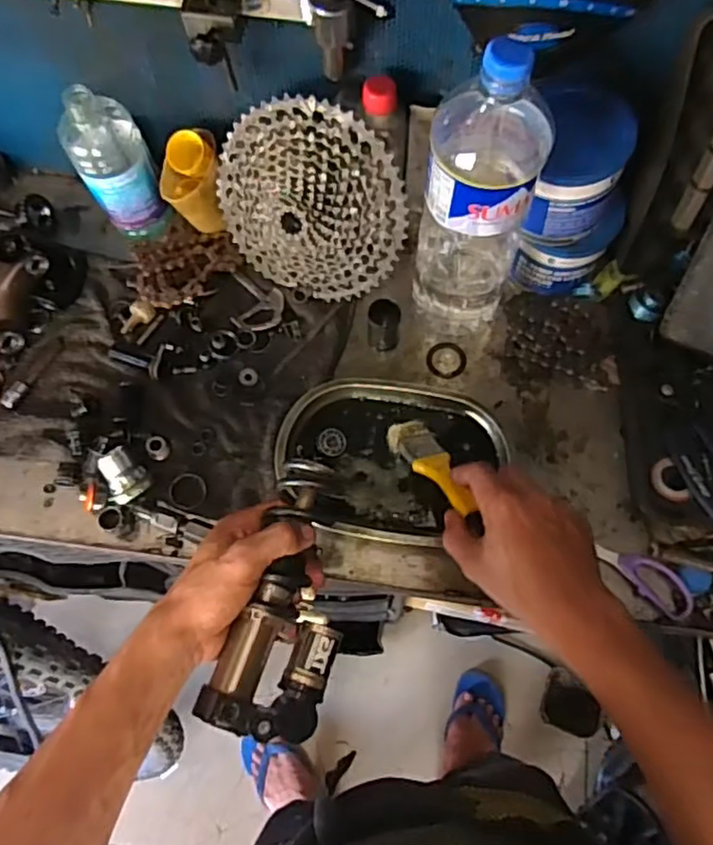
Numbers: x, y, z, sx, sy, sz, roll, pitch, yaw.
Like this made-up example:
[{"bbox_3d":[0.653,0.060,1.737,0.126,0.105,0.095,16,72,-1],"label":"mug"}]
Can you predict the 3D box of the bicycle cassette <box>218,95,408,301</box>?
[{"bbox_3d":[-0.052,-0.203,0.627,0.196,0.189,0.046,21,41,7],"label":"bicycle cassette"}]

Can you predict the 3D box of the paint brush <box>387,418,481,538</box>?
[{"bbox_3d":[0.072,0.043,0.577,0.042,0.018,0.150,-24,35,-6],"label":"paint brush"}]

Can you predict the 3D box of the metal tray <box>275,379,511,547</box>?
[{"bbox_3d":[0.031,0.037,0.628,0.210,0.031,0.153,9,71,5],"label":"metal tray"}]

